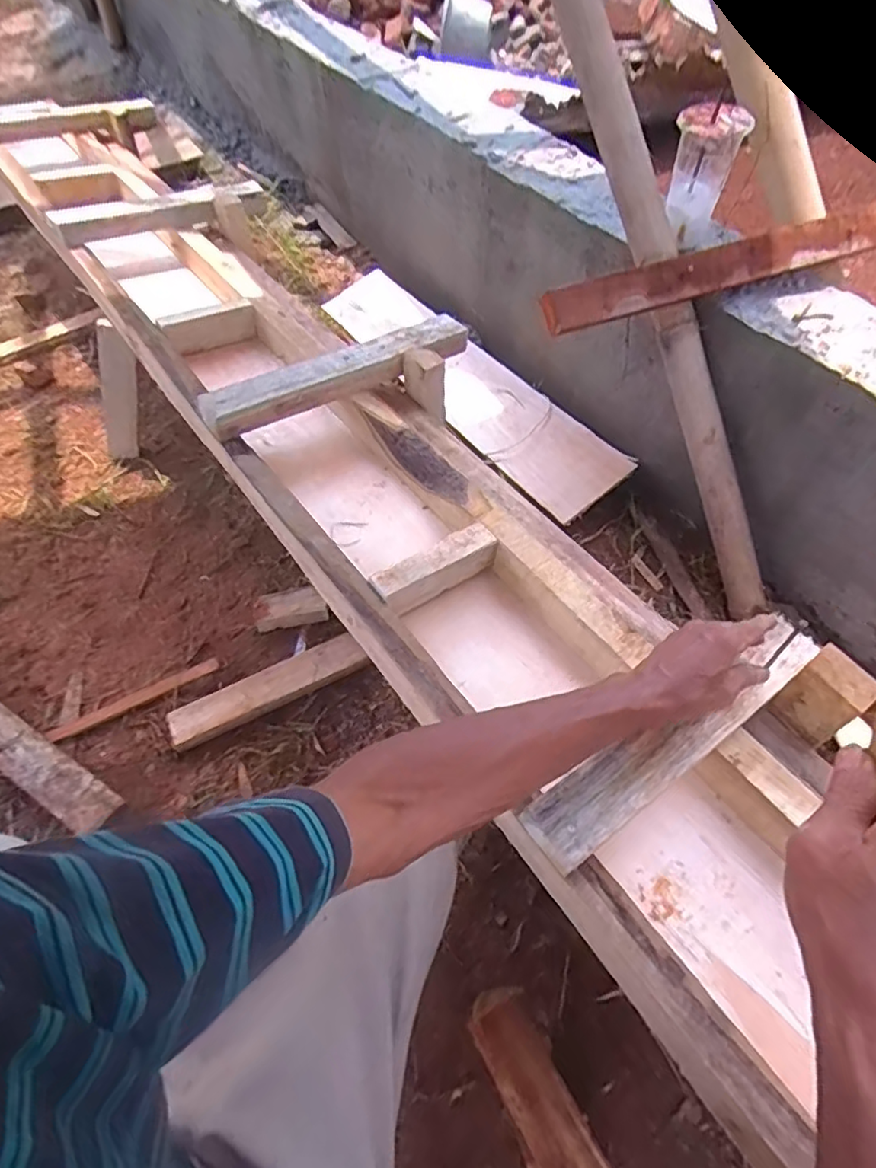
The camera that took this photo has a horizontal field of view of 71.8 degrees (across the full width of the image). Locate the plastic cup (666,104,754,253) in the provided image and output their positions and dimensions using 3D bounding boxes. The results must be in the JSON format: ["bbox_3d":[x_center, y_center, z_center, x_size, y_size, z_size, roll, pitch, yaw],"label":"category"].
[{"bbox_3d":[0.348,-0.539,0.806,0.080,0.151,0.072,16,59,14],"label":"plastic cup"}]

